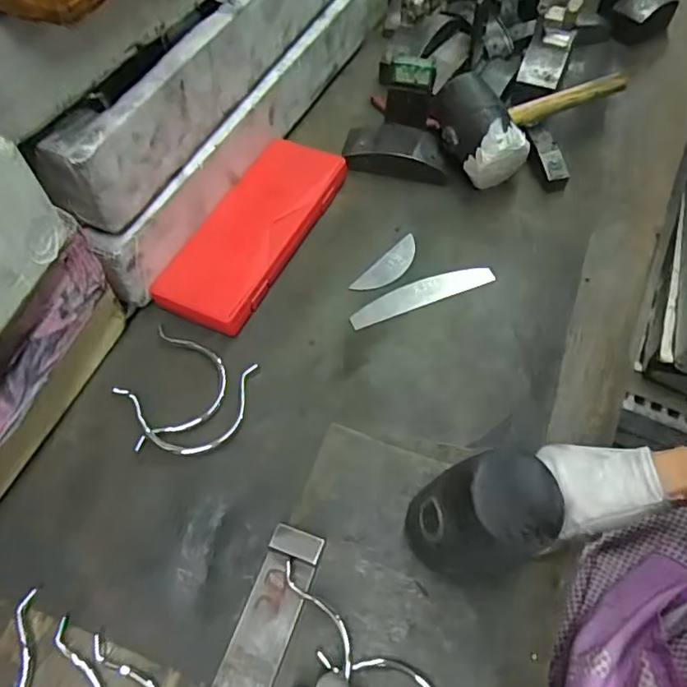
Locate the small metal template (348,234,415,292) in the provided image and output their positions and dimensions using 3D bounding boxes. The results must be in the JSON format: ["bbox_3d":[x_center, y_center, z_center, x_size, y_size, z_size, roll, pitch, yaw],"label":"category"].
[{"bbox_3d":[0.050,-0.082,0.594,0.031,0.004,0.093,38,64,20],"label":"small metal template"}]

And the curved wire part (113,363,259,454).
[{"bbox_3d":[-0.128,0.058,0.485,0.120,0.024,0.069,-15,60,-11],"label":"curved wire part"}]

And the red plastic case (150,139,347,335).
[{"bbox_3d":[-0.088,-0.123,0.593,0.096,0.035,0.246,23,60,12],"label":"red plastic case"}]

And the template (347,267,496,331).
[{"bbox_3d":[0.080,-0.051,0.574,0.154,0.004,0.028,-20,69,-8],"label":"template"}]

